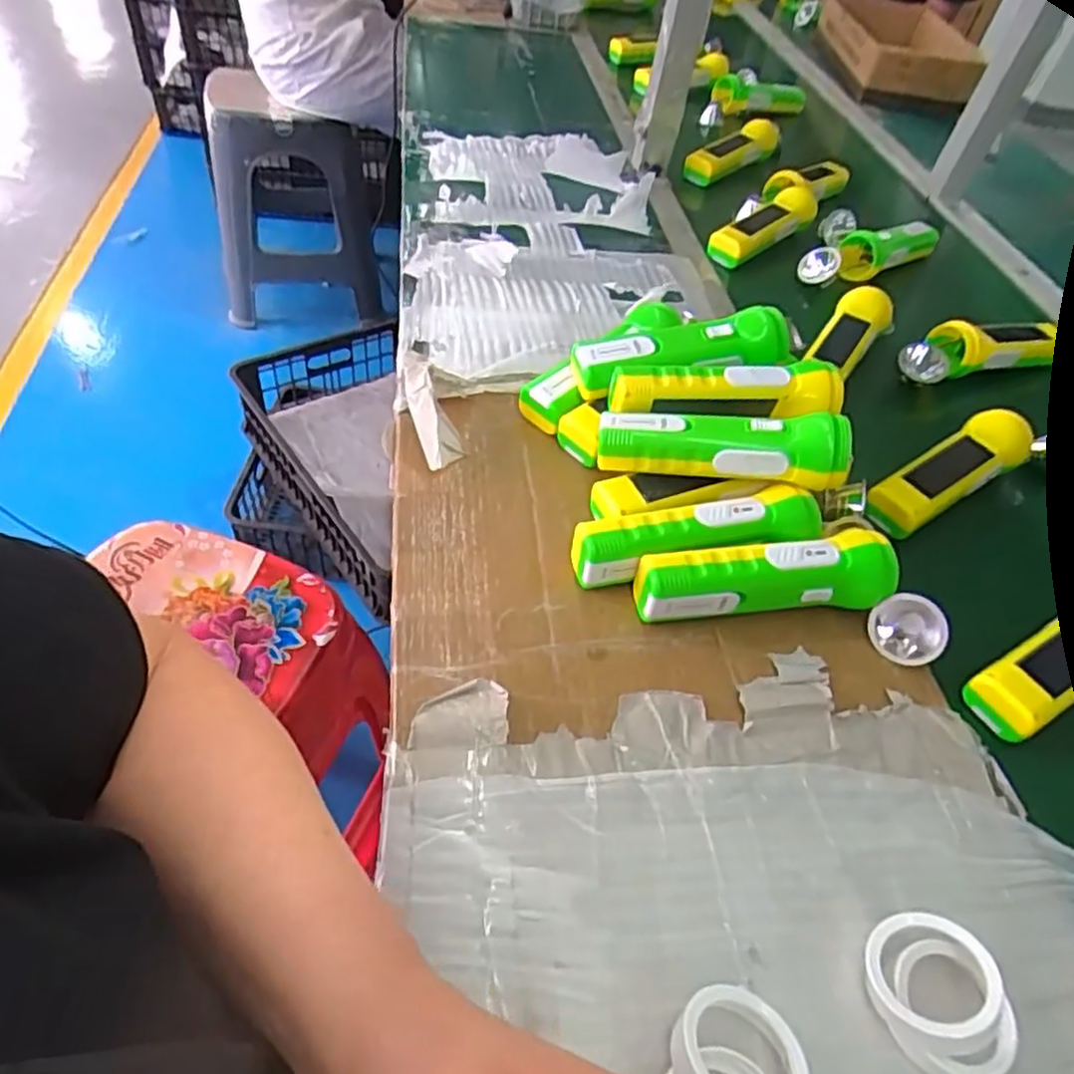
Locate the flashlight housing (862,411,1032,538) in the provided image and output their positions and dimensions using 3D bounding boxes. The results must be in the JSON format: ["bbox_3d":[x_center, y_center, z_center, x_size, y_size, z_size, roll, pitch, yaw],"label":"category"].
[{"bbox_3d":[0.297,-0.042,0.523,0.137,0.045,0.041,-29,58,-14],"label":"flashlight housing"}]

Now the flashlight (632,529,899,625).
[{"bbox_3d":[0.137,0.024,0.437,0.150,0.040,0.035,2,49,-8],"label":"flashlight"}]

